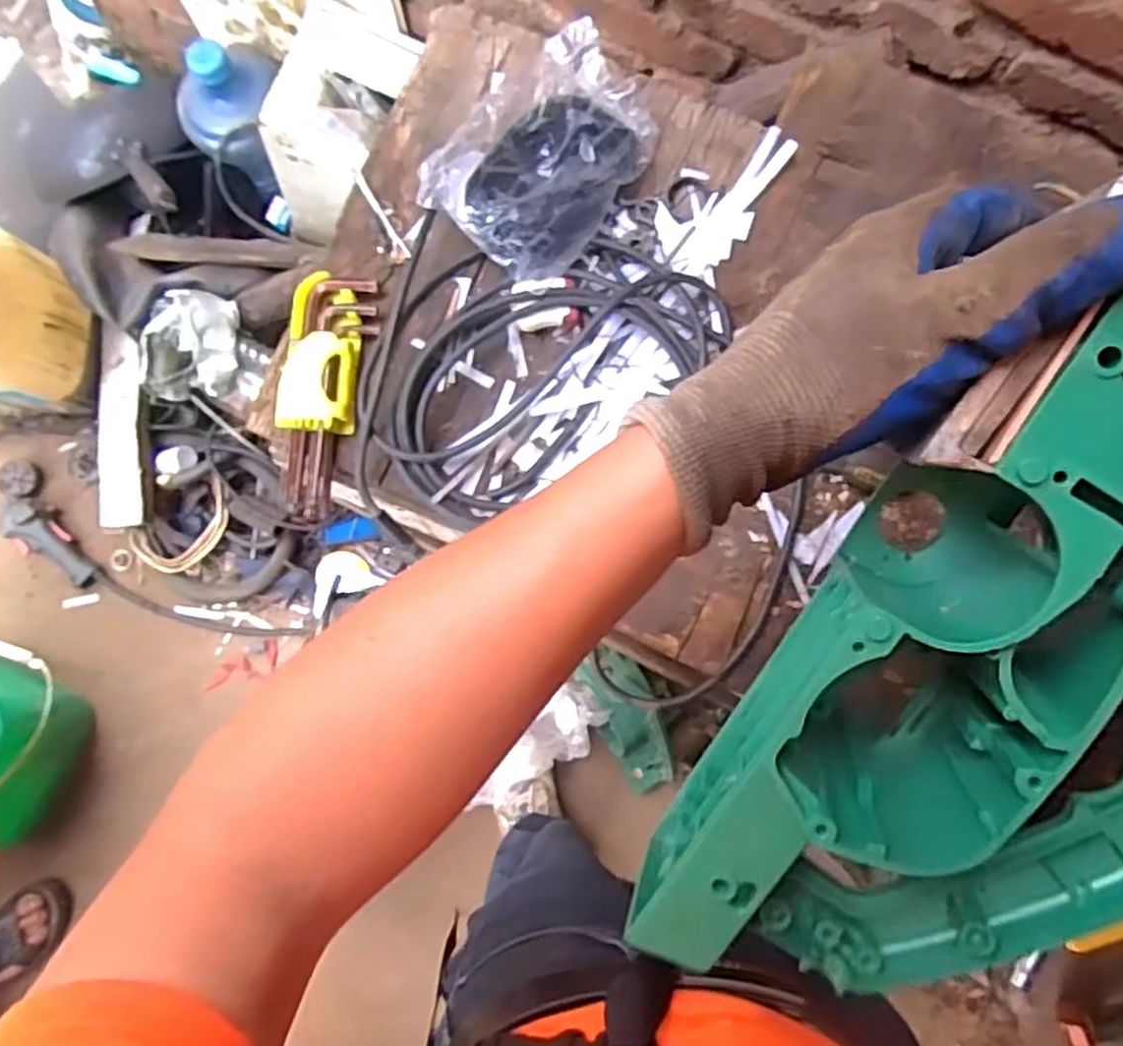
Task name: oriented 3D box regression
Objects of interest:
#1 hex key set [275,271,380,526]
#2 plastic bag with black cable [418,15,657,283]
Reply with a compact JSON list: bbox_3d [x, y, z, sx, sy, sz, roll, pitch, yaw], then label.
[{"bbox_3d":[-0.174,-0.090,0.558,0.055,0.023,0.174,9,81,1],"label":"hex key set"},{"bbox_3d":[-0.016,-0.273,0.564,0.133,0.046,0.185,33,82,4],"label":"plastic bag with black cable"}]

